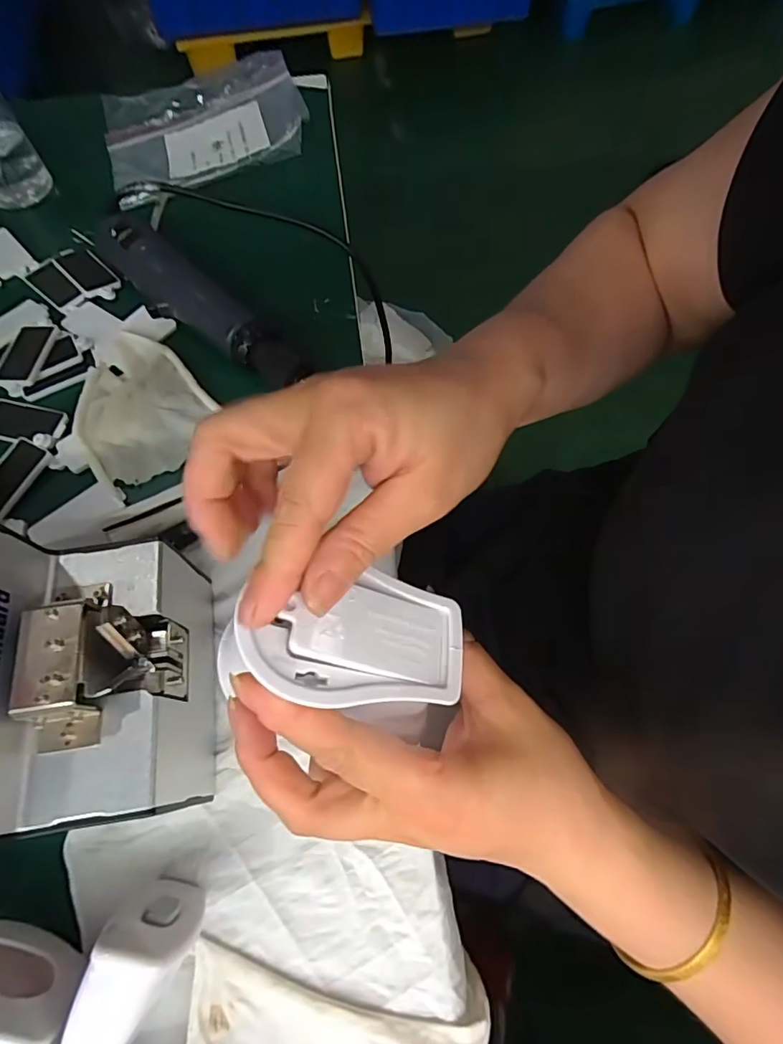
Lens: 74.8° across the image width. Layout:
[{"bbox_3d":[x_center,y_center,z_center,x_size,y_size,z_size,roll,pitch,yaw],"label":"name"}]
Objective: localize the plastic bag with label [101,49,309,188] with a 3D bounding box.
[{"bbox_3d":[-0.192,-0.409,0.520,0.195,0.029,0.178,-19,65,-7],"label":"plastic bag with label"}]

